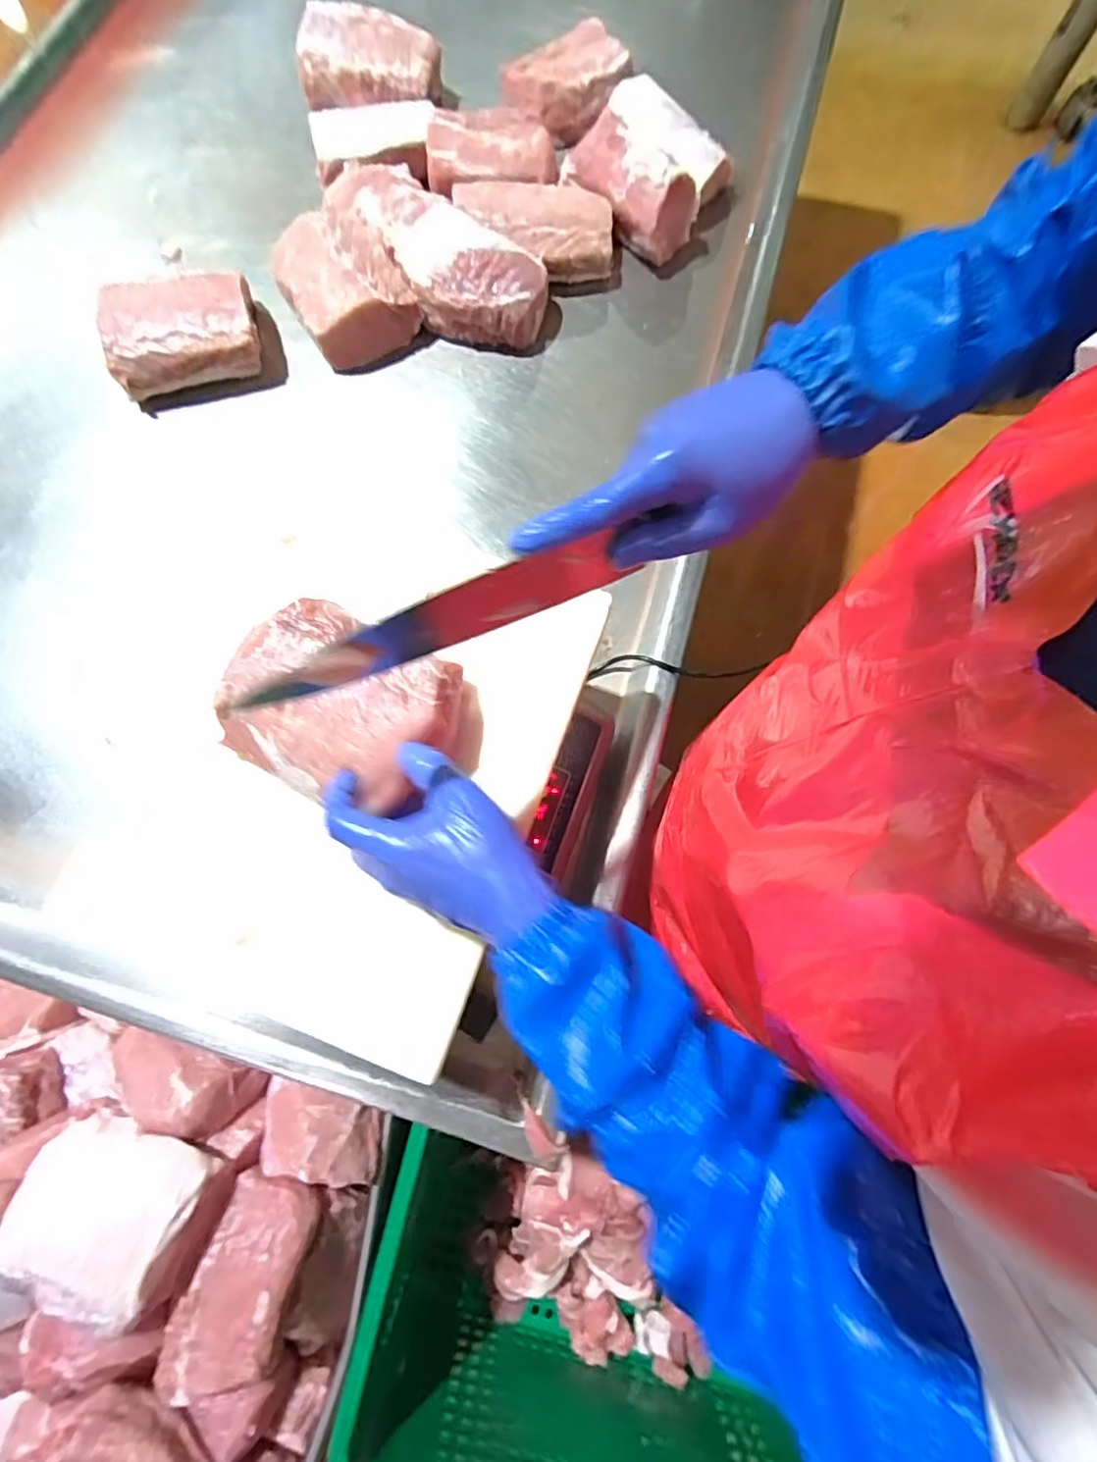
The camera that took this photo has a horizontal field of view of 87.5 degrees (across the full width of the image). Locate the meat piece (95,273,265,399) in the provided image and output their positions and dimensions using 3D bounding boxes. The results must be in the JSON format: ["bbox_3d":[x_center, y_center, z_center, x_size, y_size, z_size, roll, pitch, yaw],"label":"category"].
[{"bbox_3d":[-0.426,-0.463,0.675,0.167,0.078,0.097,-17,74,-5],"label":"meat piece"}]

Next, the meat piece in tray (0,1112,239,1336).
[{"bbox_3d":[-0.384,0.433,0.512,0.159,0.075,0.123,19,51,6],"label":"meat piece in tray"}]

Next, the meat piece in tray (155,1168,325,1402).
[{"bbox_3d":[-0.272,0.496,0.513,0.088,0.048,0.151,16,74,5],"label":"meat piece in tray"}]

